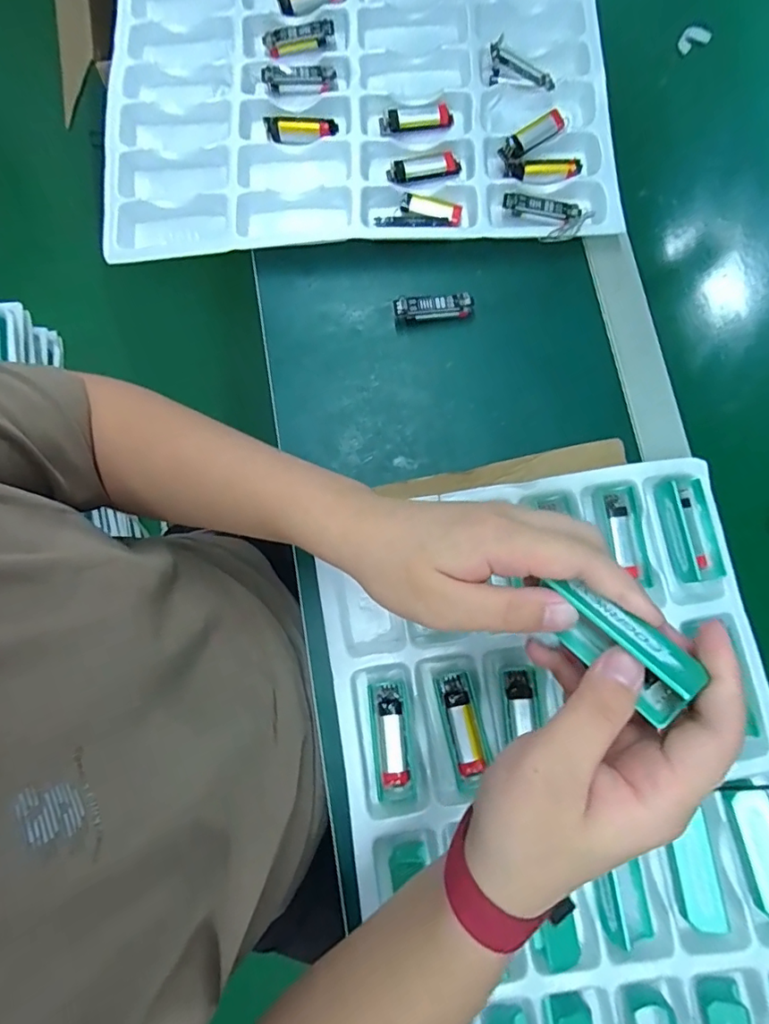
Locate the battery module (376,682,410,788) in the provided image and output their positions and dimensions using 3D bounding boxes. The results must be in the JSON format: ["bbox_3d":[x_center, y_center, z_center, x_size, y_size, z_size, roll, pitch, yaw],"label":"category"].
[{"bbox_3d":[0.006,0.164,0.373,0.019,0.009,0.070,-7,80,0],"label":"battery module"}]

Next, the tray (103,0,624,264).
[{"bbox_3d":[-0.026,-0.391,0.474,0.447,0.025,0.317,-2,78,0],"label":"tray"}]

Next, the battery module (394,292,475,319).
[{"bbox_3d":[0.043,-0.177,0.444,0.067,0.019,0.018,-5,80,0],"label":"battery module"}]

